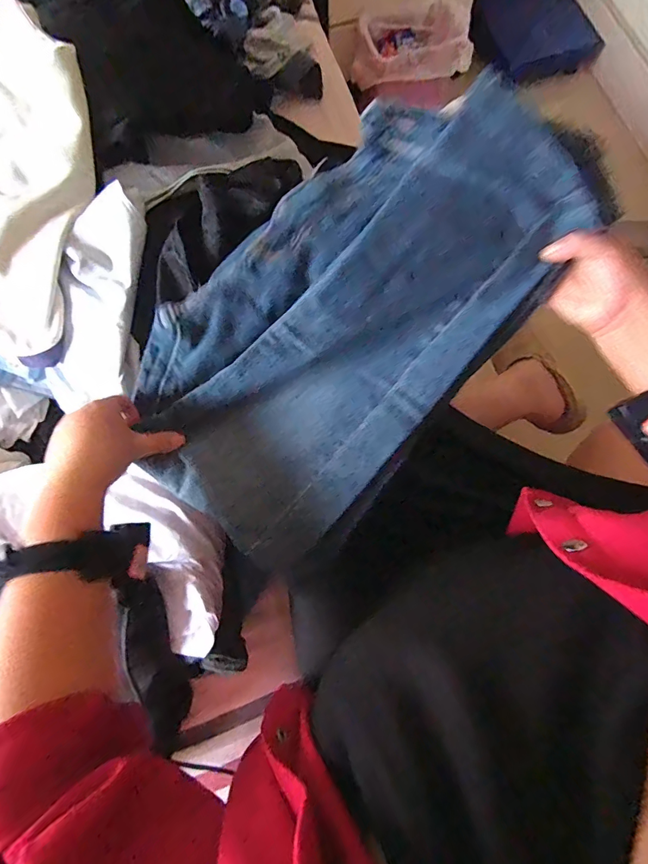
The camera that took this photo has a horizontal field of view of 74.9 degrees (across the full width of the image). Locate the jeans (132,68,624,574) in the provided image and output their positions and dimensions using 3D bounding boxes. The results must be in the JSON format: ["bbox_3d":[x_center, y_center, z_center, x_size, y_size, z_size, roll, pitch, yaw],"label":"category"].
[{"bbox_3d":[0.004,-0.099,0.354,0.251,0.127,0.422,41,91,6],"label":"jeans"}]

